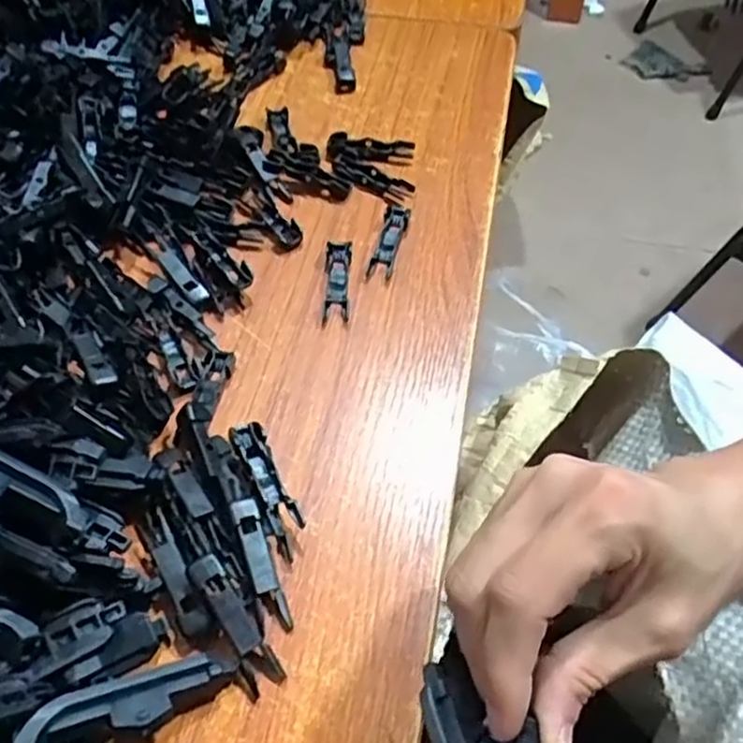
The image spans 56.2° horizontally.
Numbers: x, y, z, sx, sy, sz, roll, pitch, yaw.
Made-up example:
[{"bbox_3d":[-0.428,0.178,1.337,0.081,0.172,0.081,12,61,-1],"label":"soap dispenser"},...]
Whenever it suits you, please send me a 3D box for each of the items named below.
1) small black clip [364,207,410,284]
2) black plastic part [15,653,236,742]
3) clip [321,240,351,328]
[{"bbox_3d":[0.011,-0.076,0.397,0.014,0.005,0.059,12,55,8],"label":"small black clip"},{"bbox_3d":[-0.083,0.114,0.239,0.070,0.013,0.017,-2,52,-33],"label":"black plastic part"},{"bbox_3d":[-0.019,-0.050,0.378,0.013,0.008,0.054,1,54,0],"label":"clip"}]

